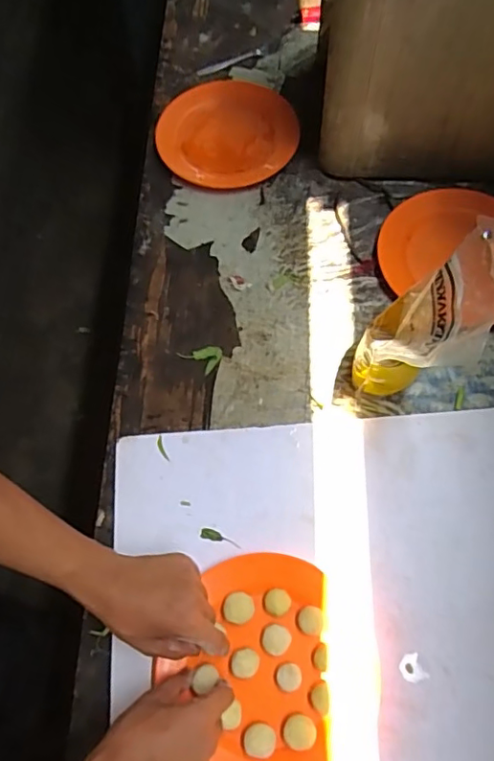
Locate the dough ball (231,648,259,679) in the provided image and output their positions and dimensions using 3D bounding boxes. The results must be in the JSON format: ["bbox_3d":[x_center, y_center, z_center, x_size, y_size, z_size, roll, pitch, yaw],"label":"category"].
[{"bbox_3d":[-0.002,0.290,0.564,0.028,0.010,0.027,0,66,0],"label":"dough ball"}]

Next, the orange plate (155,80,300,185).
[{"bbox_3d":[-0.030,-0.386,0.861,0.213,0.030,0.186,6,66,3],"label":"orange plate"}]

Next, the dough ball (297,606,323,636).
[{"bbox_3d":[0.066,0.253,0.582,0.026,0.017,0.027,0,66,0],"label":"dough ball"}]

